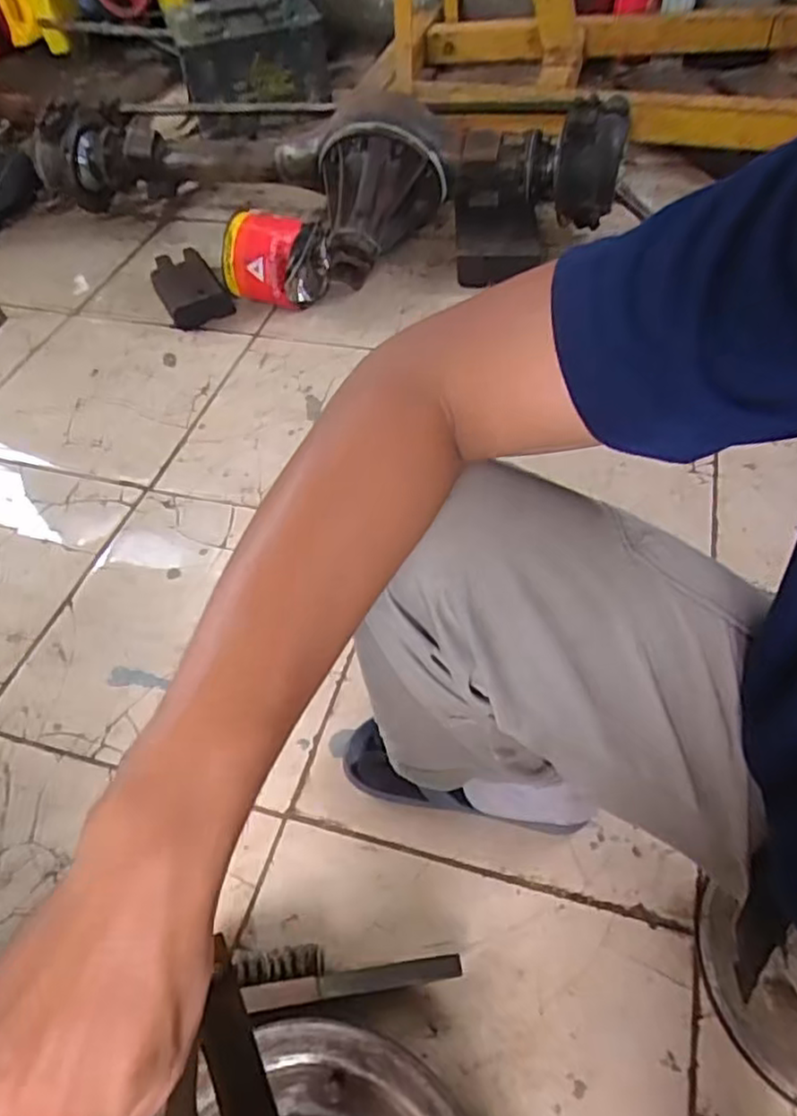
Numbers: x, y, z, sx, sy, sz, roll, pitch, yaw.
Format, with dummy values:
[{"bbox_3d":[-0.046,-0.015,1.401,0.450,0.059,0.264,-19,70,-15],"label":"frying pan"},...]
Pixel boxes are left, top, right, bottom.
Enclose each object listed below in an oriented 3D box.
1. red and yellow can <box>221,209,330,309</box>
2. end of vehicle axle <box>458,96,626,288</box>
[{"bbox_3d":[-0.252,-0.577,1.370,0.193,0.173,0.178,18,55,19],"label":"red and yellow can"},{"bbox_3d":[0.273,-0.724,1.351,0.381,0.247,0.207,-18,52,-9],"label":"end of vehicle axle"}]

